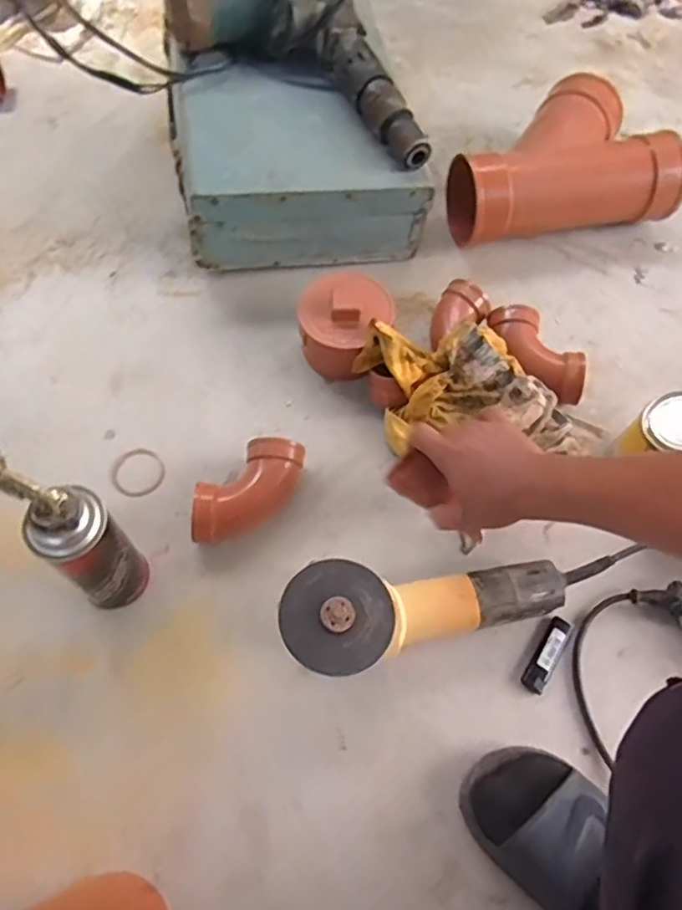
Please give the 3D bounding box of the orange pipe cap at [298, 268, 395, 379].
[{"bbox_3d":[0.002,-0.157,0.751,0.101,0.092,0.108,1,64,-1],"label":"orange pipe cap"}]

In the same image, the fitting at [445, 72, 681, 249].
[{"bbox_3d":[0.288,-0.408,0.882,0.293,0.115,0.218,-8,64,-8],"label":"fitting"}]

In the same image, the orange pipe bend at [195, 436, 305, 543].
[{"bbox_3d":[-0.100,0.041,0.675,0.066,0.058,0.144,40,68,15],"label":"orange pipe bend"}]

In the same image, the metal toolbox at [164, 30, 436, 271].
[{"bbox_3d":[-0.060,-0.391,0.847,0.296,0.137,0.253,-8,64,-6],"label":"metal toolbox"}]

